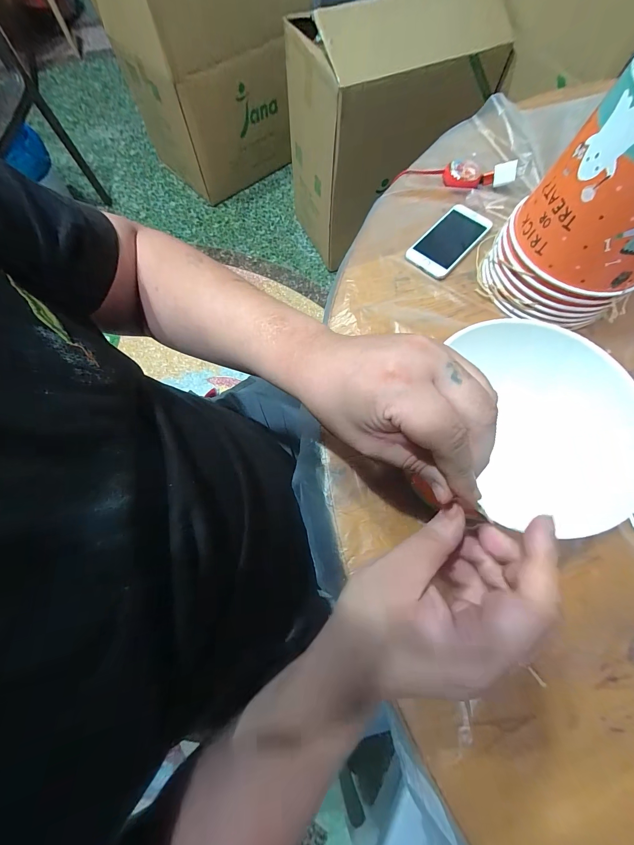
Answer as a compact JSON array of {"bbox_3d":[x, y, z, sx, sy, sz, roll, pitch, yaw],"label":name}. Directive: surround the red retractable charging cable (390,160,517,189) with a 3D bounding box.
[{"bbox_3d":[0.206,-0.380,0.473,0.172,0.032,0.032,11,71,4],"label":"red retractable charging cable"}]

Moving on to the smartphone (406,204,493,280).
[{"bbox_3d":[0.187,-0.259,0.440,0.066,0.005,0.129,40,77,12],"label":"smartphone"}]

